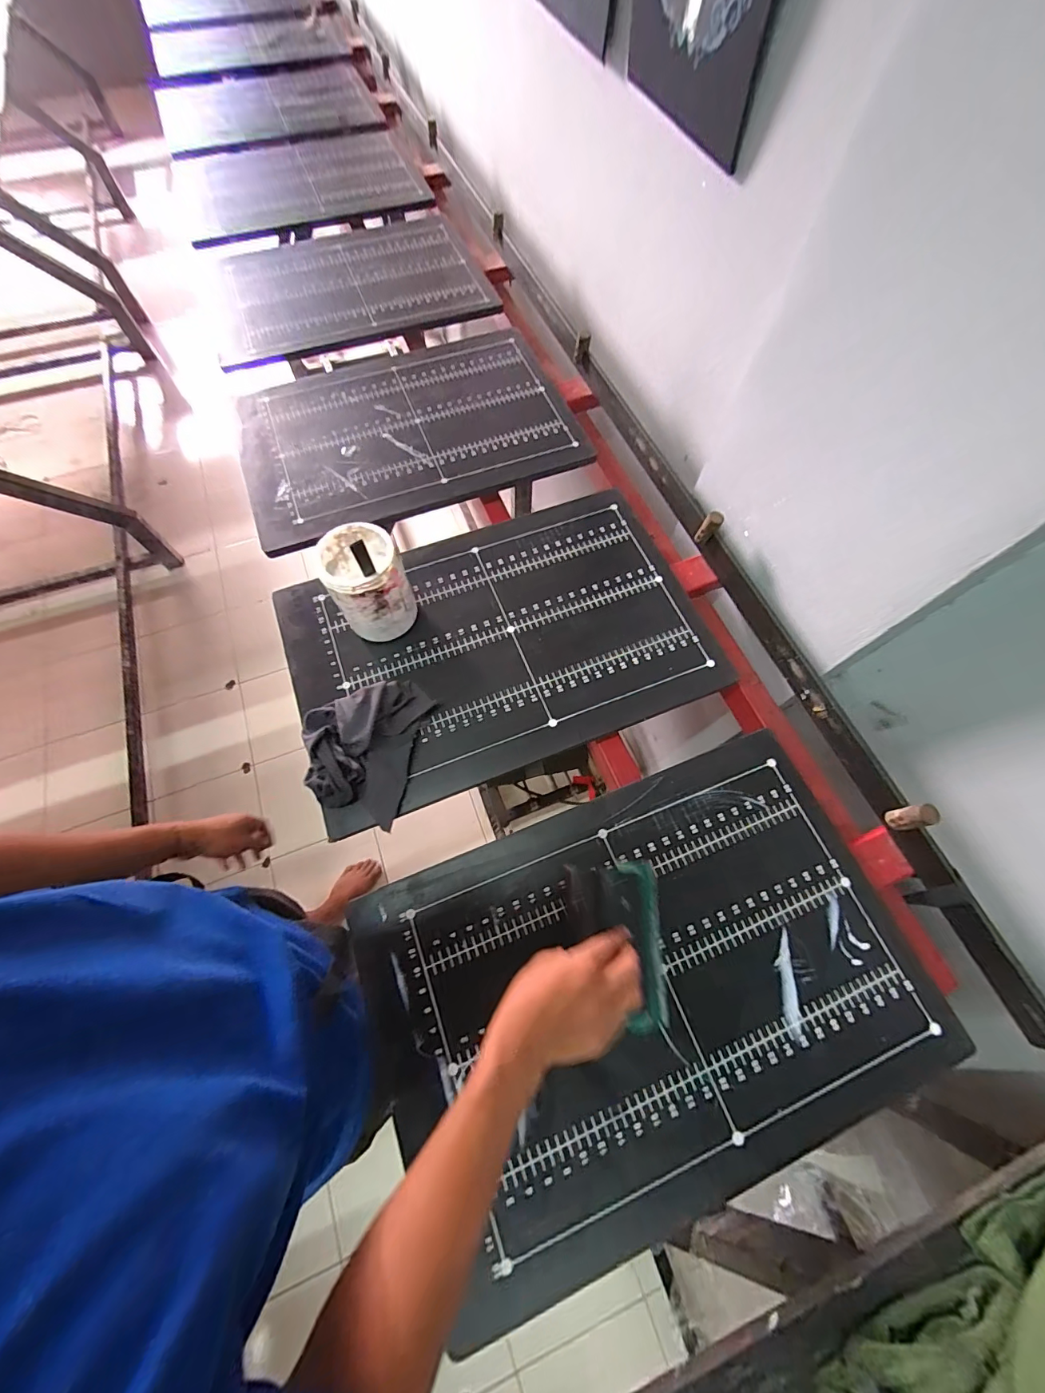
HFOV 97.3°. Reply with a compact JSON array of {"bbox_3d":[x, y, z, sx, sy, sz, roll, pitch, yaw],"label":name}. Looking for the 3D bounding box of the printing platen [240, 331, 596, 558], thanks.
[{"bbox_3d":[-0.215,-0.516,0.861,0.574,0.027,0.427,-18,68,-8],"label":"printing platen"}]

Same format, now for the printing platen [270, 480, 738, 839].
[{"bbox_3d":[-0.036,-0.088,0.680,0.573,0.014,0.387,-20,68,-9],"label":"printing platen"}]

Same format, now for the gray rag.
[{"bbox_3d":[-0.206,0.053,0.588,0.139,0.056,0.185,15,67,6],"label":"gray rag"}]

